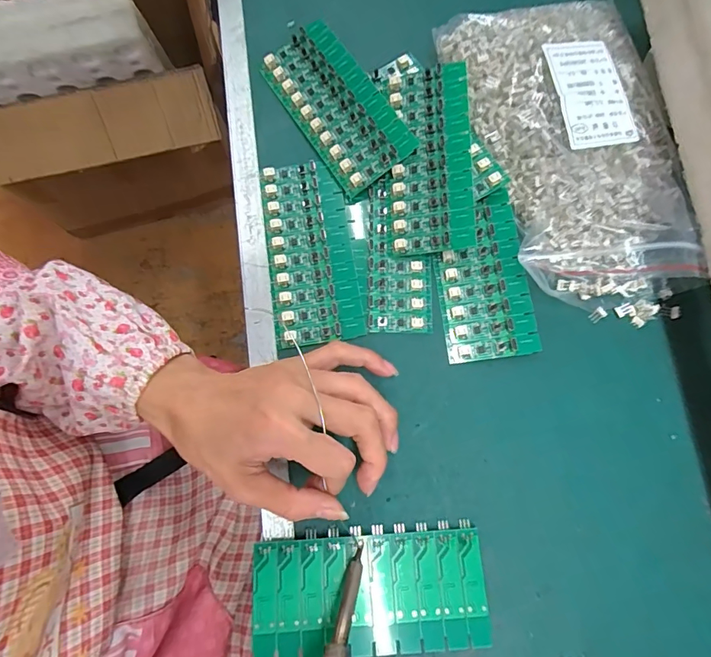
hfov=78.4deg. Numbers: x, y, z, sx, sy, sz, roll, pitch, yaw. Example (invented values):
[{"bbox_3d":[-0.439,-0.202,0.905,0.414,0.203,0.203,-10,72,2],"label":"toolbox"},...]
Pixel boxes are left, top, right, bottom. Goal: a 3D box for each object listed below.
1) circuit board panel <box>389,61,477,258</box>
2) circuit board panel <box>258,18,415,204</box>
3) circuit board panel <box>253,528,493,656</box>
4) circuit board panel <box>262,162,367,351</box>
[{"bbox_3d":[0.053,-0.122,0.314,0.058,0.005,0.137,-3,83,17],"label":"circuit board panel"},{"bbox_3d":[-0.015,-0.170,0.332,0.063,0.006,0.136,-35,79,6],"label":"circuit board panel"},{"bbox_3d":[0.009,0.159,0.261,0.136,0.010,0.062,-2,77,-3],"label":"circuit board panel"},{"bbox_3d":[-0.031,-0.056,0.315,0.058,0.005,0.135,-8,78,-2],"label":"circuit board panel"}]

